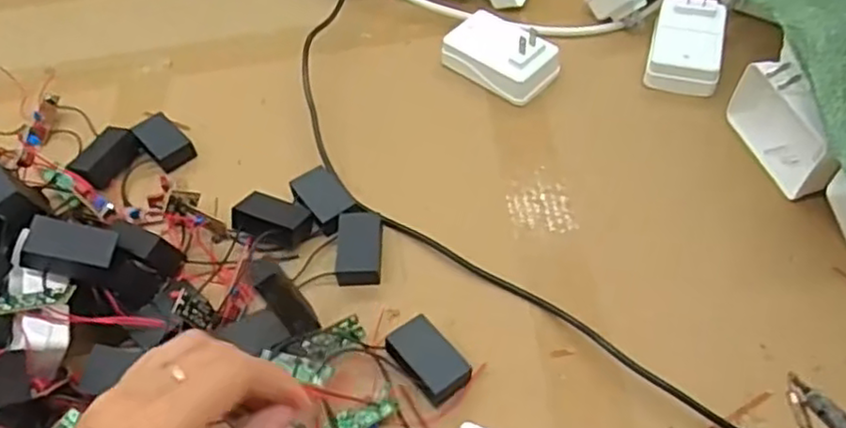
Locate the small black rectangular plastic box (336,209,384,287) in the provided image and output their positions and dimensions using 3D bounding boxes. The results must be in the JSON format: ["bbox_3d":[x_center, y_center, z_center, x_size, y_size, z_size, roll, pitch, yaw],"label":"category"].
[{"bbox_3d":[-0.042,0.023,0.459,0.029,0.012,0.052,-1,53,3],"label":"small black rectangular plastic box"}]

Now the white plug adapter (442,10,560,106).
[{"bbox_3d":[0.062,-0.132,0.558,0.089,0.039,0.055,34,62,26],"label":"white plug adapter"}]

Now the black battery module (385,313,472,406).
[{"bbox_3d":[0.003,0.088,0.410,0.031,0.017,0.048,-34,58,-20],"label":"black battery module"}]

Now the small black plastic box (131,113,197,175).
[{"bbox_3d":[-0.204,-0.056,0.536,0.032,0.021,0.043,-35,58,-21],"label":"small black plastic box"}]

